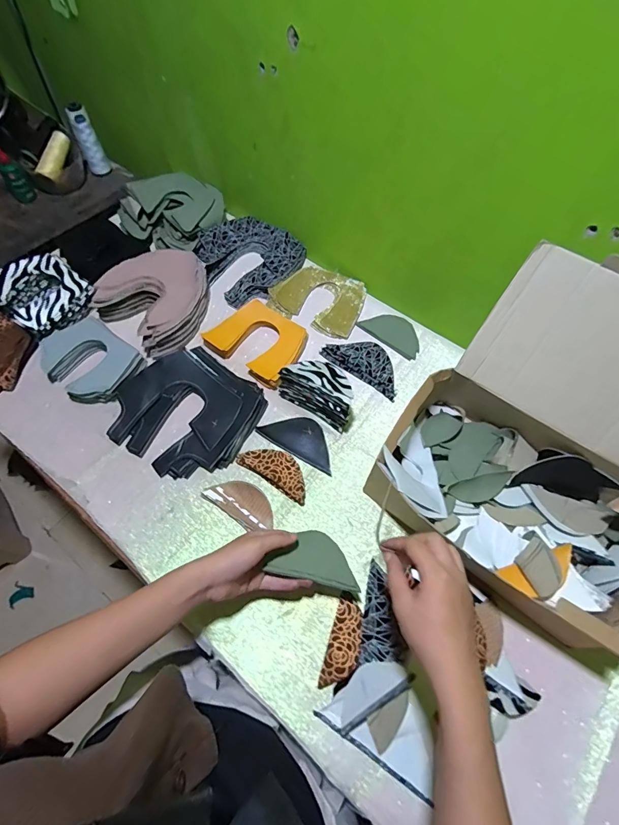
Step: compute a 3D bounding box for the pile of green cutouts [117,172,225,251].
[{"bbox_3d":[-0.272,-0.410,0.796,0.170,0.072,0.161,29,65,15],"label":"pile of green cutouts"}]

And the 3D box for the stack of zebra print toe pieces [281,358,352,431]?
[{"bbox_3d":[0.017,-0.037,0.617,0.118,0.067,0.056,31,65,15],"label":"stack of zebra print toe pieces"}]

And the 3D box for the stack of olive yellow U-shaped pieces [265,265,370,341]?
[{"bbox_3d":[0.017,-0.216,0.748,0.163,0.017,0.136,20,63,10],"label":"stack of olive yellow U-shaped pieces"}]

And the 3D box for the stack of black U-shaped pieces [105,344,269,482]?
[{"bbox_3d":[-0.193,-0.004,0.620,0.208,0.036,0.191,31,65,16],"label":"stack of black U-shaped pieces"}]

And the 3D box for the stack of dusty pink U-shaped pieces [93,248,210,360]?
[{"bbox_3d":[-0.266,-0.207,0.712,0.177,0.056,0.182,36,67,18],"label":"stack of dusty pink U-shaped pieces"}]

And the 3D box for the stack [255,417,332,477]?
[{"bbox_3d":[-0.014,0.038,0.619,0.128,0.008,0.063,28,64,14],"label":"stack"}]

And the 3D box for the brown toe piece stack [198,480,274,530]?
[{"bbox_3d":[-0.095,0.127,0.567,0.102,0.011,0.053,32,66,16],"label":"brown toe piece stack"}]

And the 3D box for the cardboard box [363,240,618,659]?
[{"bbox_3d":[0.306,0.034,0.490,0.328,0.220,0.344,37,67,18],"label":"cardboard box"}]

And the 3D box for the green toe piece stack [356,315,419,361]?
[{"bbox_3d":[0.153,-0.145,0.725,0.115,0.011,0.064,37,67,18],"label":"green toe piece stack"}]

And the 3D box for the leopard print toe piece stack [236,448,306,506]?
[{"bbox_3d":[-0.047,0.083,0.591,0.113,0.015,0.049,30,65,15],"label":"leopard print toe piece stack"}]

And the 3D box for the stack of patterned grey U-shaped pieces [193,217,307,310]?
[{"bbox_3d":[-0.121,-0.302,0.778,0.182,0.044,0.182,34,66,17],"label":"stack of patterned grey U-shaped pieces"}]

